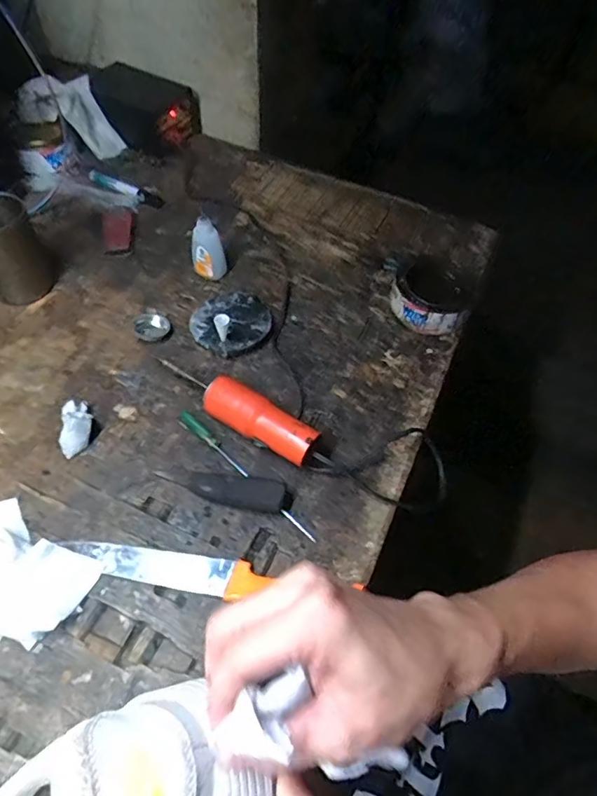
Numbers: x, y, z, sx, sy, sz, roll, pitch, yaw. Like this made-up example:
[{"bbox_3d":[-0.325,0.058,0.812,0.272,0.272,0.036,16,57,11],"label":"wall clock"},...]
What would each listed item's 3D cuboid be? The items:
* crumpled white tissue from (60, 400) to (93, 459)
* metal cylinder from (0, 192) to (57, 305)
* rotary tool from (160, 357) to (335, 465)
[{"bbox_3d":[-0.228,0.028,0.530,0.033,0.027,0.058,-10,55,-10],"label":"crumpled white tissue"},{"bbox_3d":[-0.351,-0.181,0.623,0.083,0.121,0.065,-25,59,-20],"label":"metal cylinder"},{"bbox_3d":[-0.063,0.011,0.541,0.211,0.045,0.040,29,58,17],"label":"rotary tool"}]

